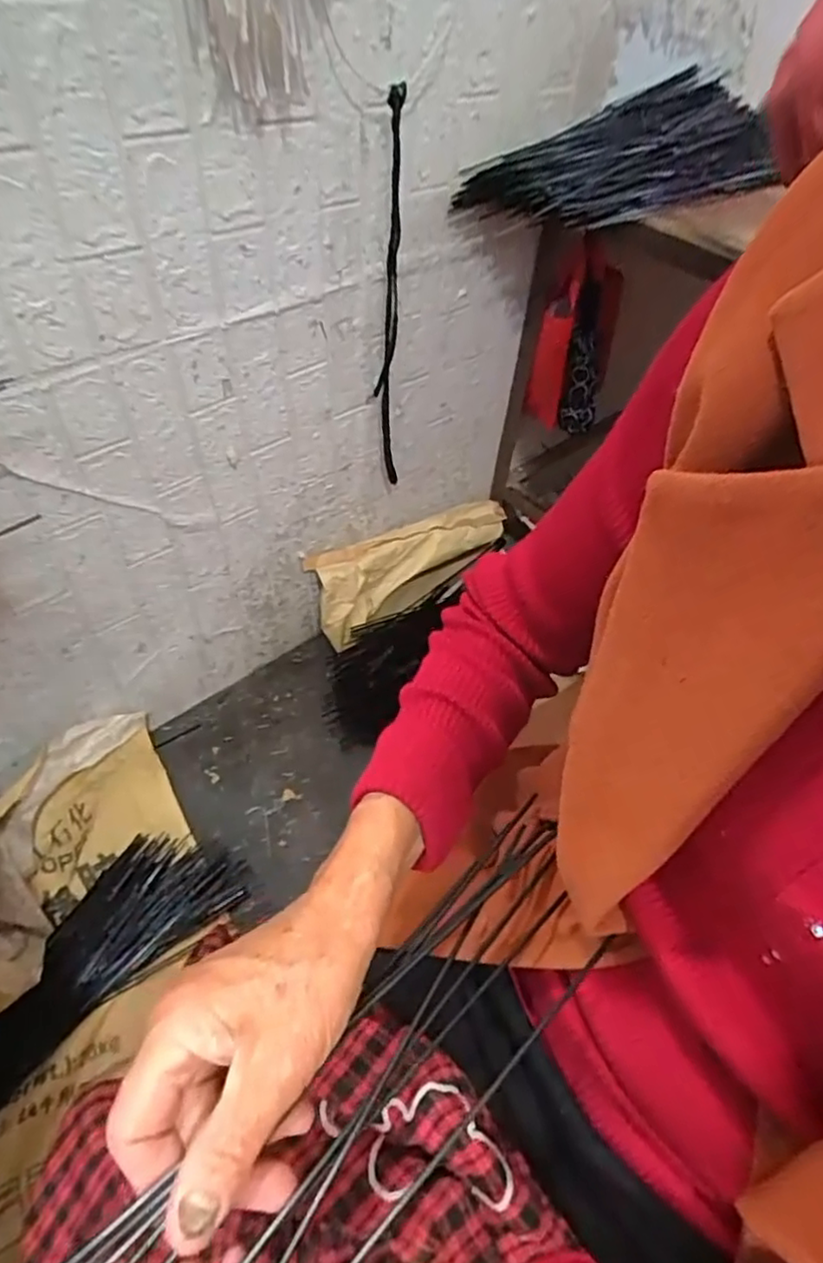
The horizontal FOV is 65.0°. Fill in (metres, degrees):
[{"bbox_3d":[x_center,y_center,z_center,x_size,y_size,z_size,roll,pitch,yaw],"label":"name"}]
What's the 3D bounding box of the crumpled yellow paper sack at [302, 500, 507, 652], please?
[{"bbox_3d":[0.000,-0.147,1.337,0.442,0.137,0.112,-29,59,-20],"label":"crumpled yellow paper sack"}]

